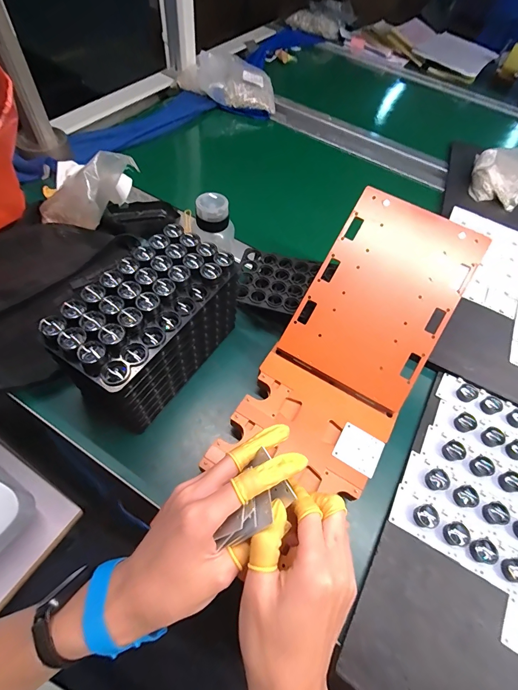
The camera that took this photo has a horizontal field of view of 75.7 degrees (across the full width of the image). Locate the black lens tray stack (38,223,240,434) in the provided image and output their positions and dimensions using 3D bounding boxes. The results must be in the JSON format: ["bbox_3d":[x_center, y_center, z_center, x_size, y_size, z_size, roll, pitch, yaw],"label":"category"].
[{"bbox_3d":[-0.117,-0.017,0.380,0.099,0.130,0.201,30,61,13],"label":"black lens tray stack"}]

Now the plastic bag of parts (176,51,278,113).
[{"bbox_3d":[-0.076,-0.668,0.838,0.252,0.054,0.190,10,58,0],"label":"plastic bag of parts"}]

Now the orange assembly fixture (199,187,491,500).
[{"bbox_3d":[0.114,-0.007,0.392,0.159,0.042,0.351,29,85,13],"label":"orange assembly fixture"}]

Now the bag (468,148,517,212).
[{"bbox_3d":[0.514,-0.356,0.699,0.123,0.049,0.141,24,60,10],"label":"bag"}]

